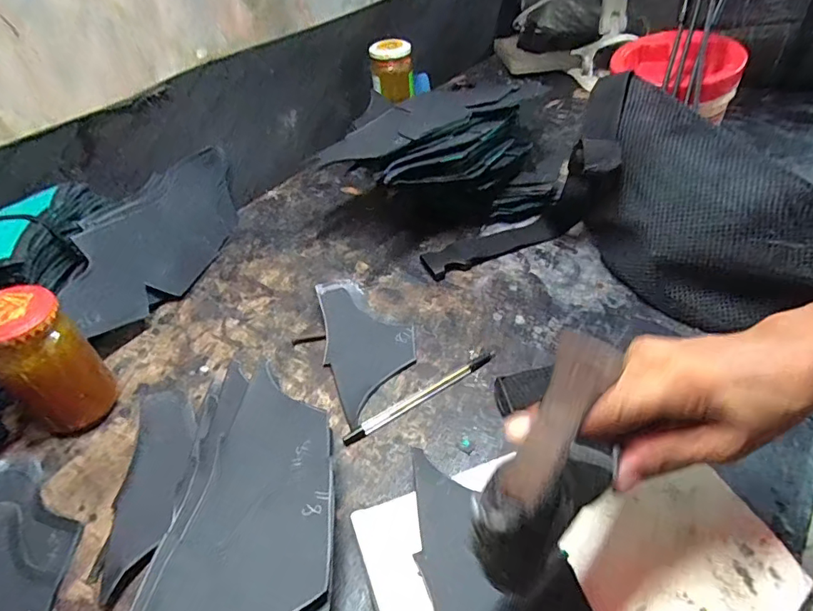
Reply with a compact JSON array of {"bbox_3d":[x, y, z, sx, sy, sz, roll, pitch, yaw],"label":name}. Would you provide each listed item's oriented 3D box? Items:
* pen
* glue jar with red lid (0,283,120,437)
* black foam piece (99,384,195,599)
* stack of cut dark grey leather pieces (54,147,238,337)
[{"bbox_3d":[0.014,0.070,0.395,0.141,0.007,0.010,-26,46,-20],"label":"pen"},{"bbox_3d":[-0.272,0.045,0.381,0.055,0.115,0.060,-4,43,3],"label":"glue jar with red lid"},{"bbox_3d":[-0.180,0.122,0.362,0.053,0.015,0.150,-9,43,-2],"label":"black foam piece"},{"bbox_3d":[-0.260,-0.070,0.527,0.020,0.101,0.265,-24,31,31],"label":"stack of cut dark grey leather pieces"}]

